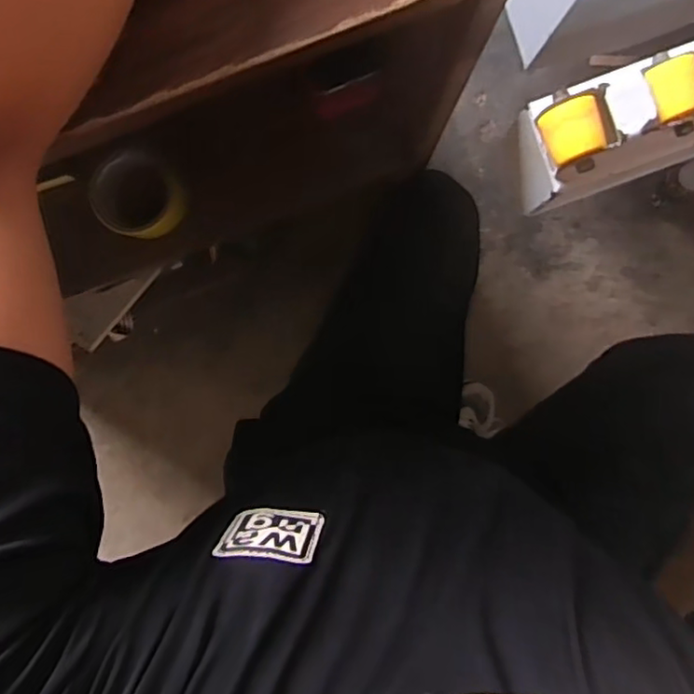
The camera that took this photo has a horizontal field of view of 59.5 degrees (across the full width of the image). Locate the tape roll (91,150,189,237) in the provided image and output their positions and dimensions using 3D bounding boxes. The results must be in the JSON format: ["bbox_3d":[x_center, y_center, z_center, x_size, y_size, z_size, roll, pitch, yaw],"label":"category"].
[{"bbox_3d":[-0.228,-0.165,0.670,0.090,0.050,0.085,0,95,1],"label":"tape roll"}]

